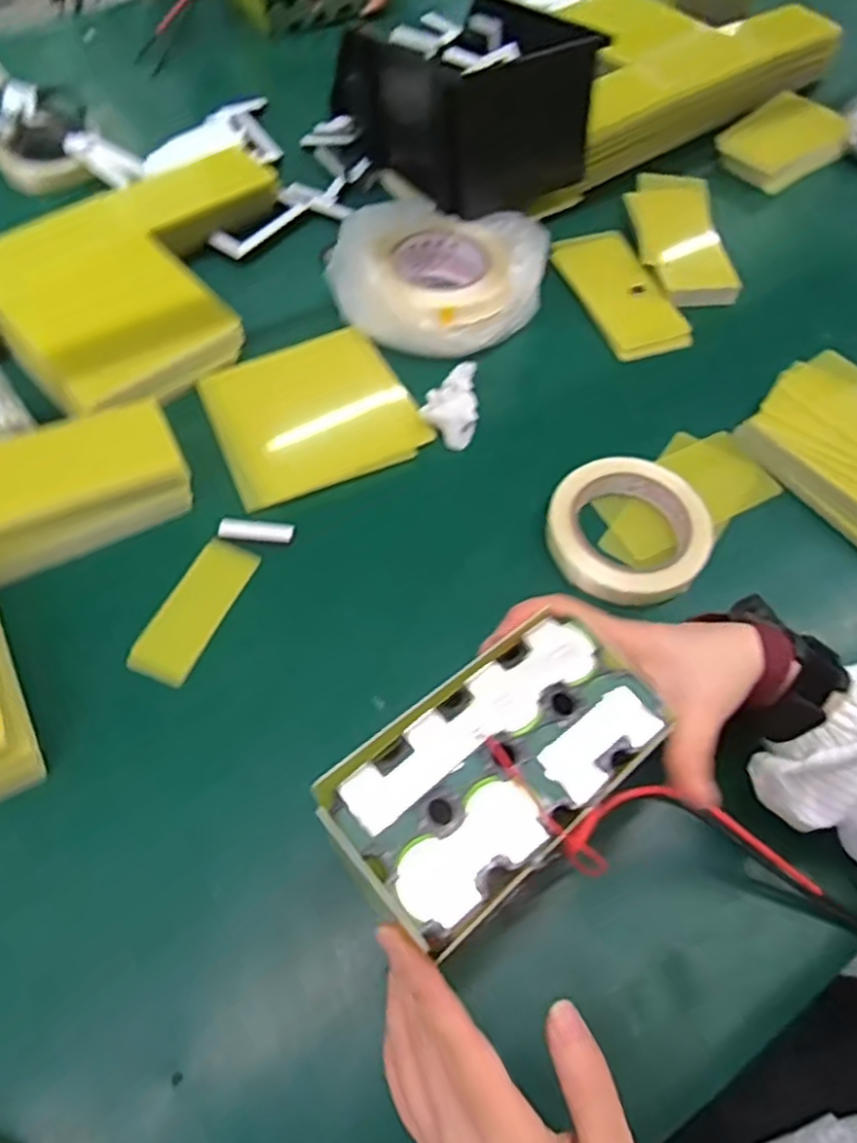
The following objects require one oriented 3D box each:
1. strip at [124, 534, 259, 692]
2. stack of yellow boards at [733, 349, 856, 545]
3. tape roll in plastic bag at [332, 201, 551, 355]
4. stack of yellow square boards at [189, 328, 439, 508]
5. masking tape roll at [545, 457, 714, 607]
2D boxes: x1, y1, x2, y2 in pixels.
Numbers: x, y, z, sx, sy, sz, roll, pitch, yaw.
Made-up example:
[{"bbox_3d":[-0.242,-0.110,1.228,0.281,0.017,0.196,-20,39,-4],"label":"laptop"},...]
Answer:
[{"bbox_3d":[-0.160,0.025,0.489,0.044,0.004,0.107,21,61,11],"label":"strip"},{"bbox_3d":[0.333,-0.098,0.559,0.123,0.033,0.147,-33,66,-19],"label":"stack of yellow boards"},{"bbox_3d":[0.009,-0.263,0.620,0.176,0.057,0.147,13,60,6],"label":"tape roll in plastic bag"},{"bbox_3d":[-0.092,-0.131,0.567,0.154,0.005,0.146,-21,62,-13],"label":"stack of yellow square boards"},{"bbox_3d":[0.144,-0.028,0.520,0.111,0.038,0.108,1,61,-2],"label":"masking tape roll"}]

